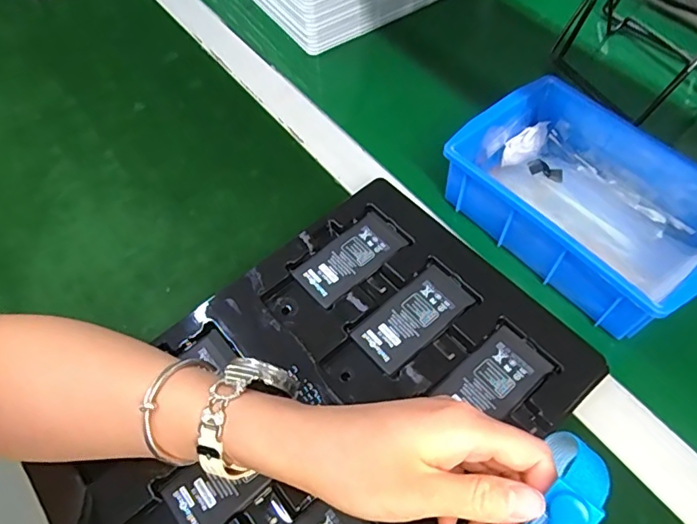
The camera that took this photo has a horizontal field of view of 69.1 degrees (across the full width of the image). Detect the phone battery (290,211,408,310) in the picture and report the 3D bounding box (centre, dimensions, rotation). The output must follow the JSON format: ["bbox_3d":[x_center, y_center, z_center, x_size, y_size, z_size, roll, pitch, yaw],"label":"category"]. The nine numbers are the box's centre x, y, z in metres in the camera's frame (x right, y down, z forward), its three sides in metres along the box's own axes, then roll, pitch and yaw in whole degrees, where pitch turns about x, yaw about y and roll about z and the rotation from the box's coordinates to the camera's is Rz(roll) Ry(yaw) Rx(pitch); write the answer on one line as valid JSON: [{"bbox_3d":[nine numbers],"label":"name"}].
[{"bbox_3d":[0.002,-0.003,0.398,0.086,0.004,0.043,-38,64,-17],"label":"phone battery"}]

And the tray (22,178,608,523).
[{"bbox_3d":[-0.022,0.100,0.343,0.327,0.030,0.224,-38,64,-17],"label":"tray"}]

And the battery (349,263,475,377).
[{"bbox_3d":[0.047,0.040,0.367,0.086,0.004,0.043,-38,64,-17],"label":"battery"}]

